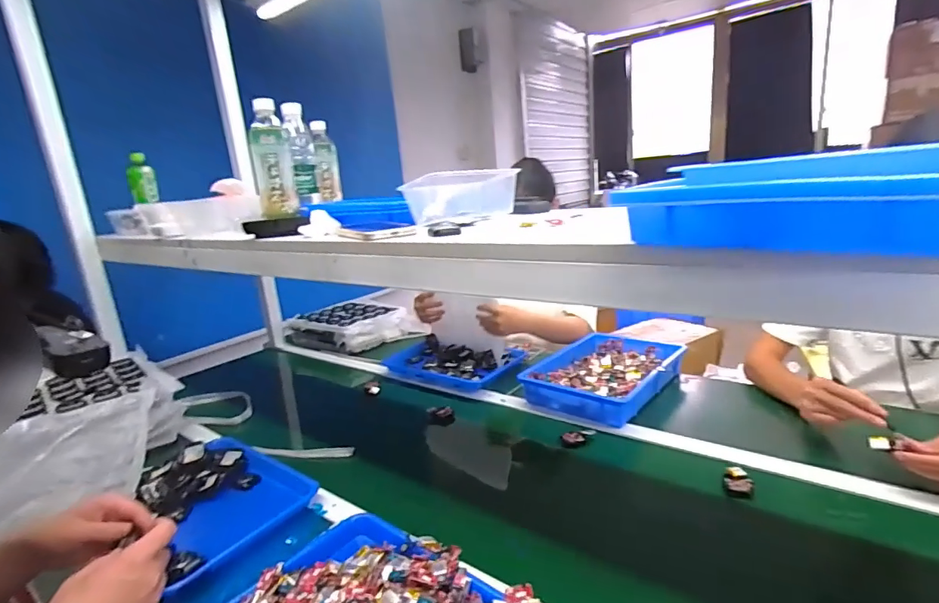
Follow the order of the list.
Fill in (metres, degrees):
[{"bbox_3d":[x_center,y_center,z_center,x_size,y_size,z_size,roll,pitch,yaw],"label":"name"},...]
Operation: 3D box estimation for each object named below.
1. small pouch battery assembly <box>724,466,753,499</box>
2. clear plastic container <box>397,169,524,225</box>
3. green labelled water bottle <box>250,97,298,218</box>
[{"bbox_3d":[0.405,0.273,0.712,0.037,0.016,0.057,1,15,28],"label":"small pouch battery assembly"},{"bbox_3d":[-0.008,-0.161,0.718,0.170,0.068,0.082,-14,16,-29],"label":"clear plastic container"},{"bbox_3d":[-0.323,-0.230,0.772,0.060,0.176,0.050,-10,14,-16],"label":"green labelled water bottle"}]

